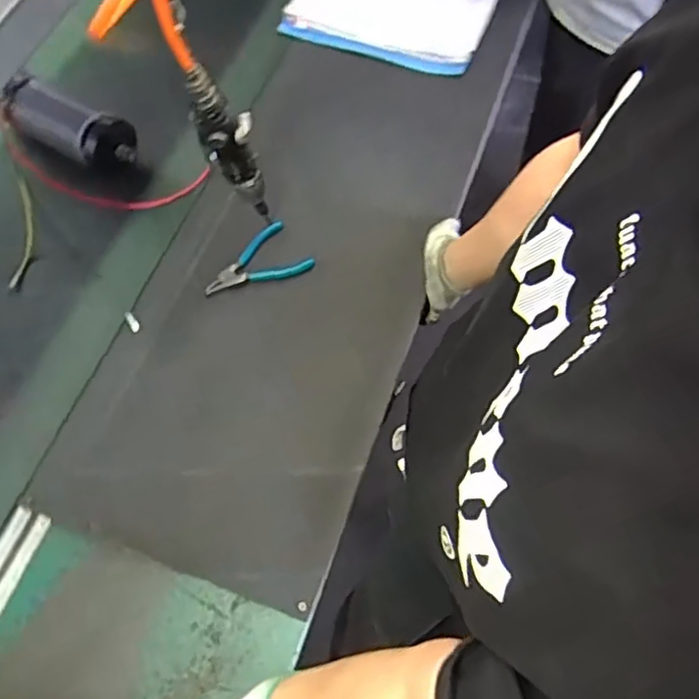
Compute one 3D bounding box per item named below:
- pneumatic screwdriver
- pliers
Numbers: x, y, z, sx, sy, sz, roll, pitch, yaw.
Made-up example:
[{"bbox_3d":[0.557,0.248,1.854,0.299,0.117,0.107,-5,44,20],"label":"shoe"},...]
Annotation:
[{"bbox_3d":[-0.133,-0.218,0.722,0.058,0.232,0.037,-12,64,-5],"label":"pneumatic screwdriver"},{"bbox_3d":[-0.118,-0.101,0.815,0.131,0.022,0.078,-37,69,-16],"label":"pliers"}]

